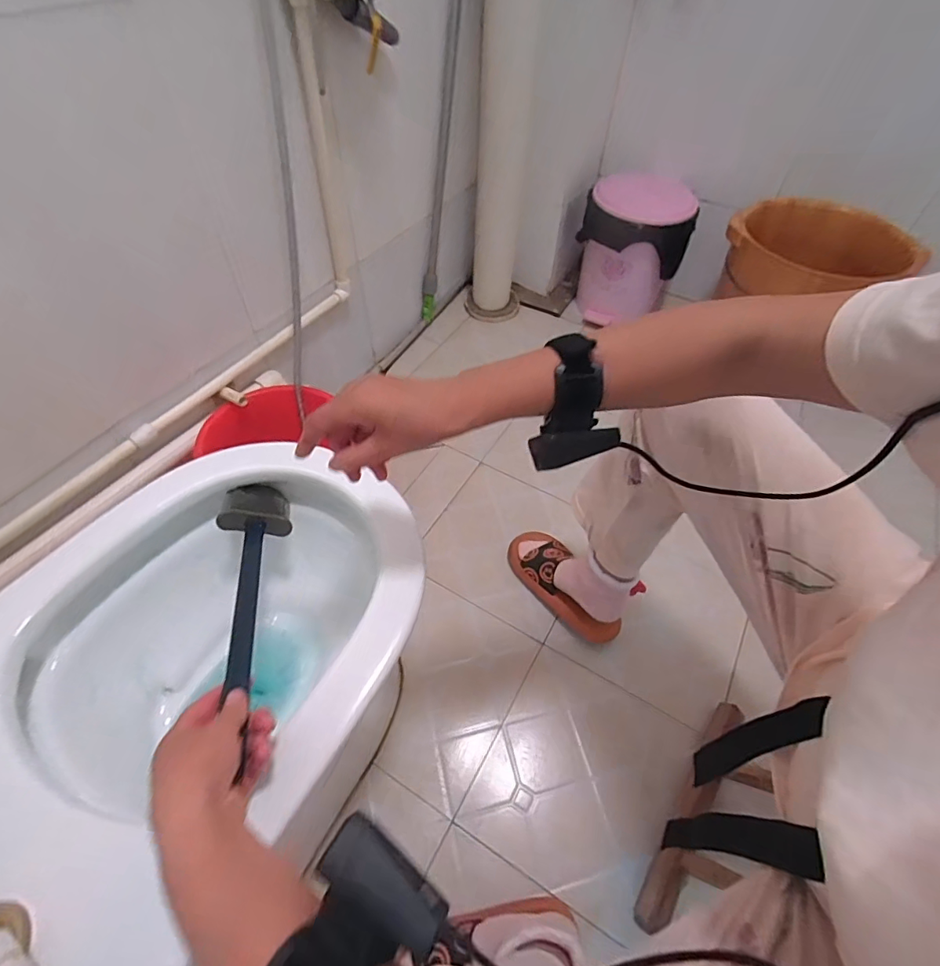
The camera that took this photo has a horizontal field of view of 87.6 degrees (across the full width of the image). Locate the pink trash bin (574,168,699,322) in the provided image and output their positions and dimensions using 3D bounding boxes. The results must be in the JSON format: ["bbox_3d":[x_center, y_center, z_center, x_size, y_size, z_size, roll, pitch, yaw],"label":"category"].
[{"bbox_3d":[0.463,-0.705,1.442,0.290,0.301,0.373,10,53,4],"label":"pink trash bin"}]

